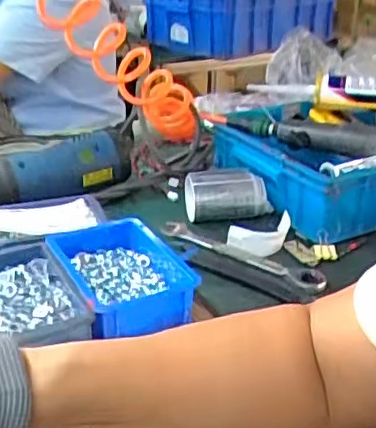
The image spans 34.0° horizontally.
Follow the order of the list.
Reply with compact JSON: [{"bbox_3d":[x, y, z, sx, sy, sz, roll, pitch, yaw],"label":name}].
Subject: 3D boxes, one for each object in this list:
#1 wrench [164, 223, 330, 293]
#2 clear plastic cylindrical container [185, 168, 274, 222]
[{"bbox_3d":[0.055,0.042,0.670,0.204,0.006,0.032,18,31,30],"label":"wrench"},{"bbox_3d":[0.048,-0.027,0.762,0.103,0.049,0.053,-7,28,-15],"label":"clear plastic cylindrical container"}]

